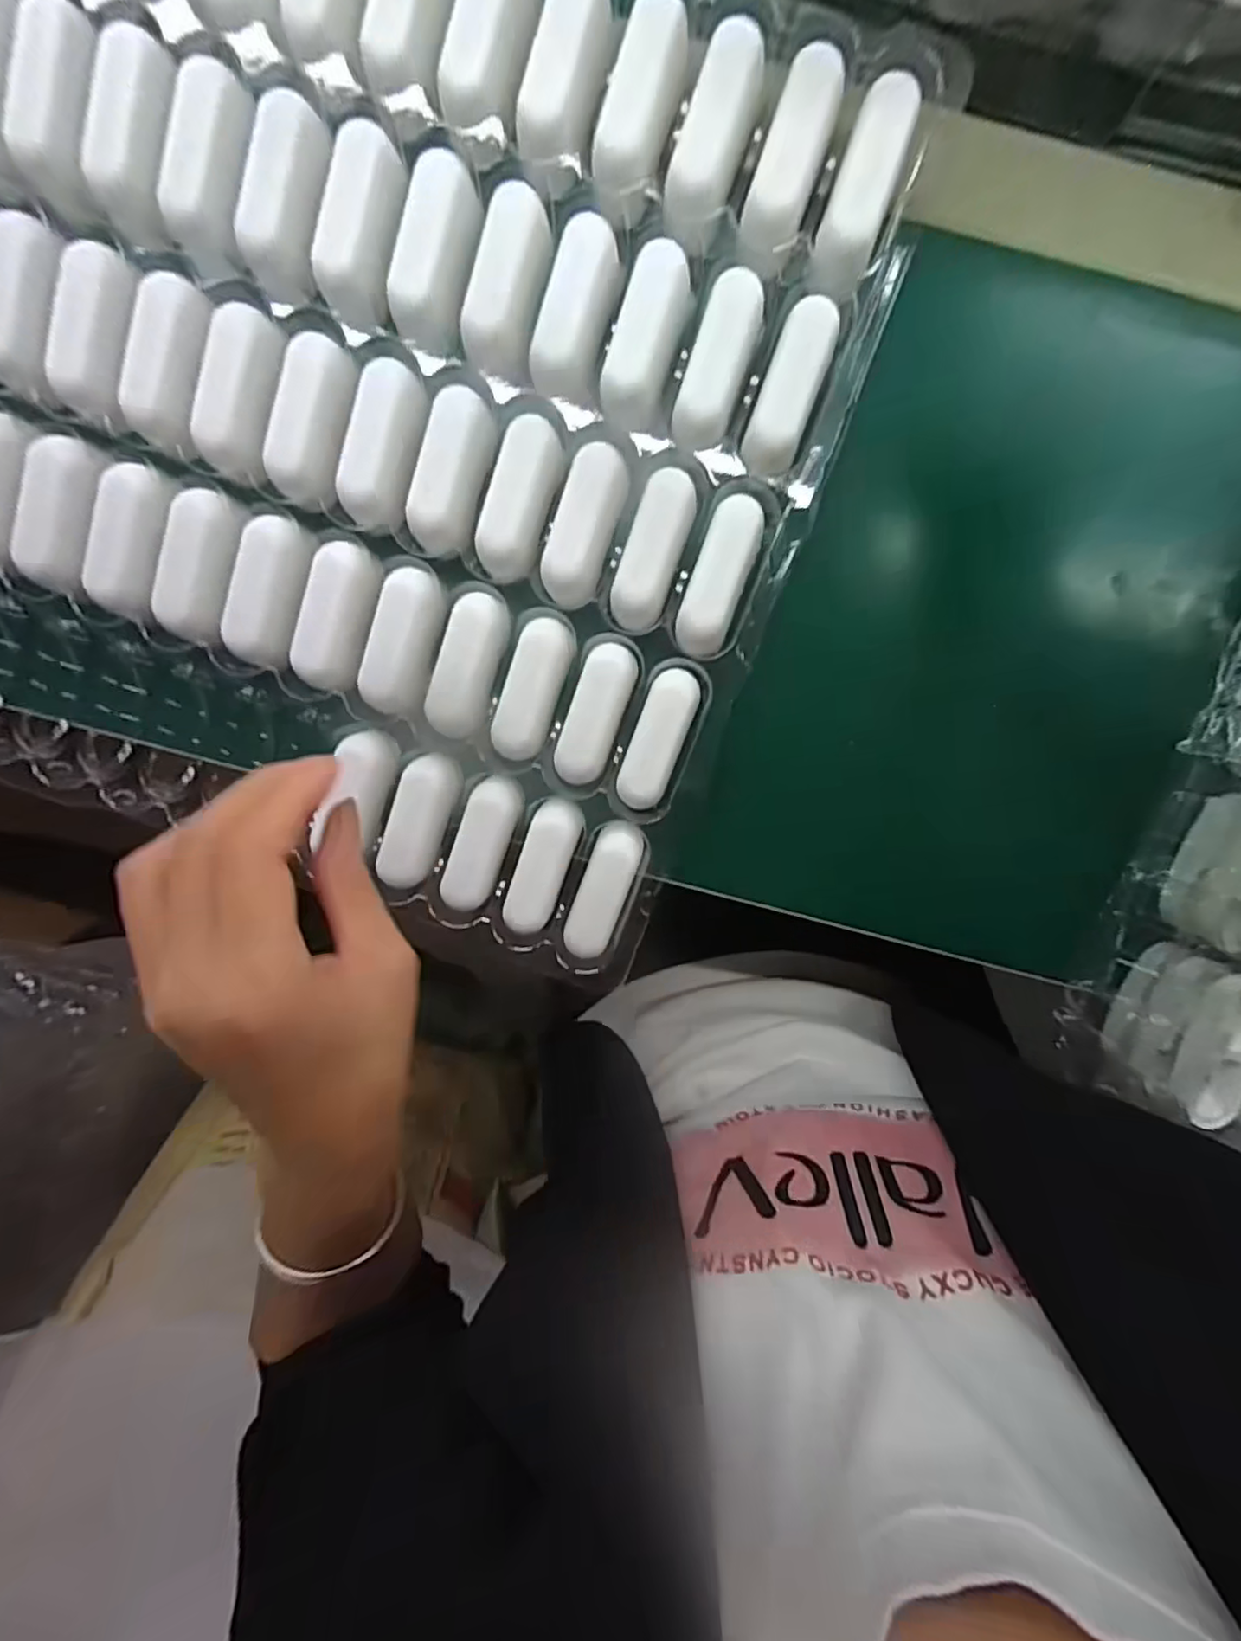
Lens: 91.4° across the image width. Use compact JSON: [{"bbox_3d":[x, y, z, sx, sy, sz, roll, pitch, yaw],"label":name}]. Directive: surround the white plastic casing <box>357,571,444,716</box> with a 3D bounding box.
[{"bbox_3d":[-0.096,-0.078,0.265,0.024,0.015,0.062,17,99,-1],"label":"white plastic casing"}]

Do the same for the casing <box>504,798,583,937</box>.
[{"bbox_3d":[-0.035,0.021,0.280,0.024,0.011,0.062,19,99,-1],"label":"casing"}]

